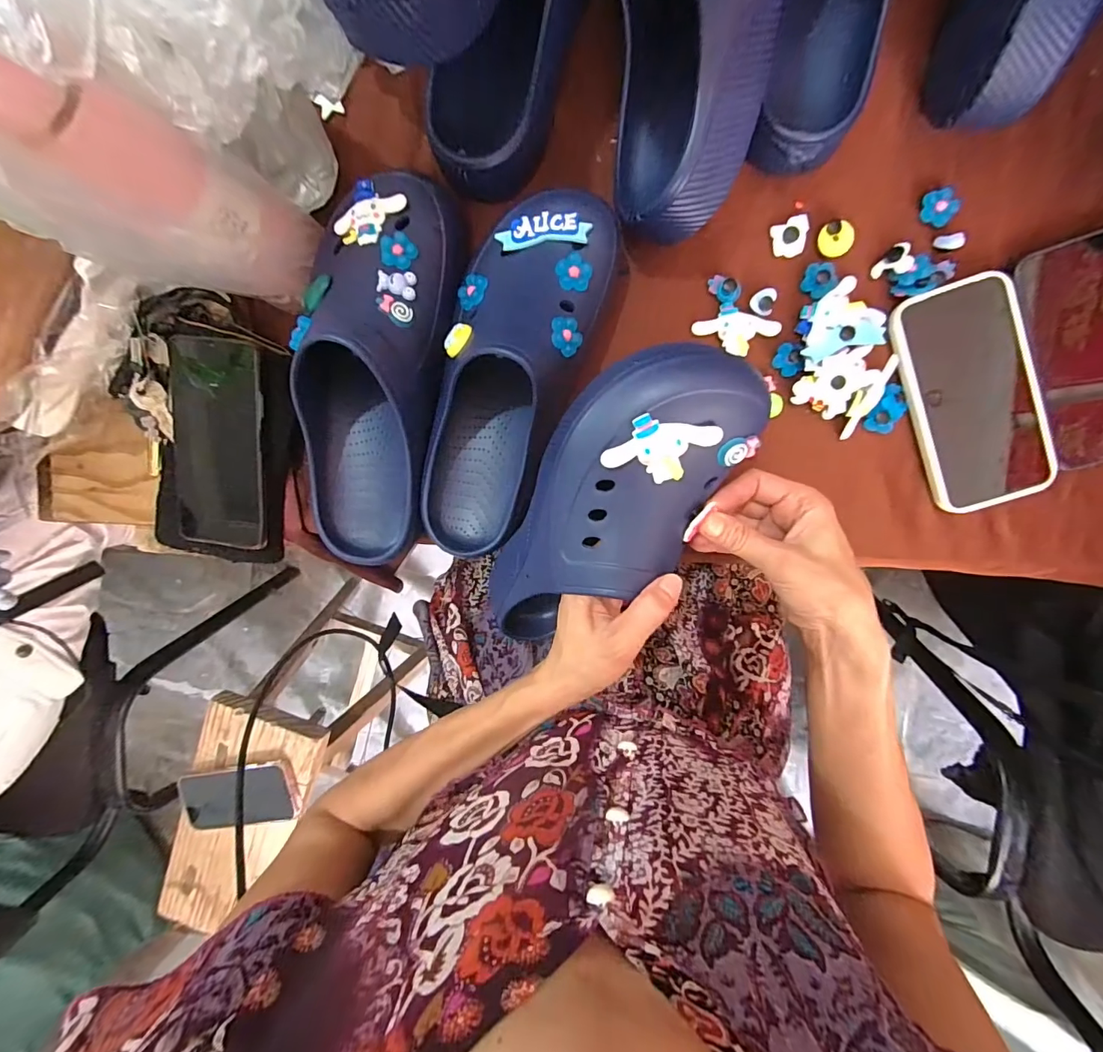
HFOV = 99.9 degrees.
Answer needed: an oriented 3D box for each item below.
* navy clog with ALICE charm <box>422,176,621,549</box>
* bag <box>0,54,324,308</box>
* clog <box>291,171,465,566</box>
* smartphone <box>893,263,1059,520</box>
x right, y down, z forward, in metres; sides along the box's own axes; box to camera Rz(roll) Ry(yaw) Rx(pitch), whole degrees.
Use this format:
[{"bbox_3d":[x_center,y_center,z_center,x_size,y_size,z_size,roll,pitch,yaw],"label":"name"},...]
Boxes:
[{"bbox_3d":[-0.035,-0.105,0.348,0.101,0.091,0.272,21,99,2],"label":"navy clog with ALICE charm"},{"bbox_3d":[-0.240,-0.187,0.263,0.063,0.243,0.106,28,99,1],"label":"bag"},{"bbox_3d":[-0.141,-0.109,0.339,0.110,0.085,0.278,10,99,4],"label":"clog"},{"bbox_3d":[0.317,-0.098,0.351,0.086,0.013,0.165,-19,96,7],"label":"smartphone"}]

